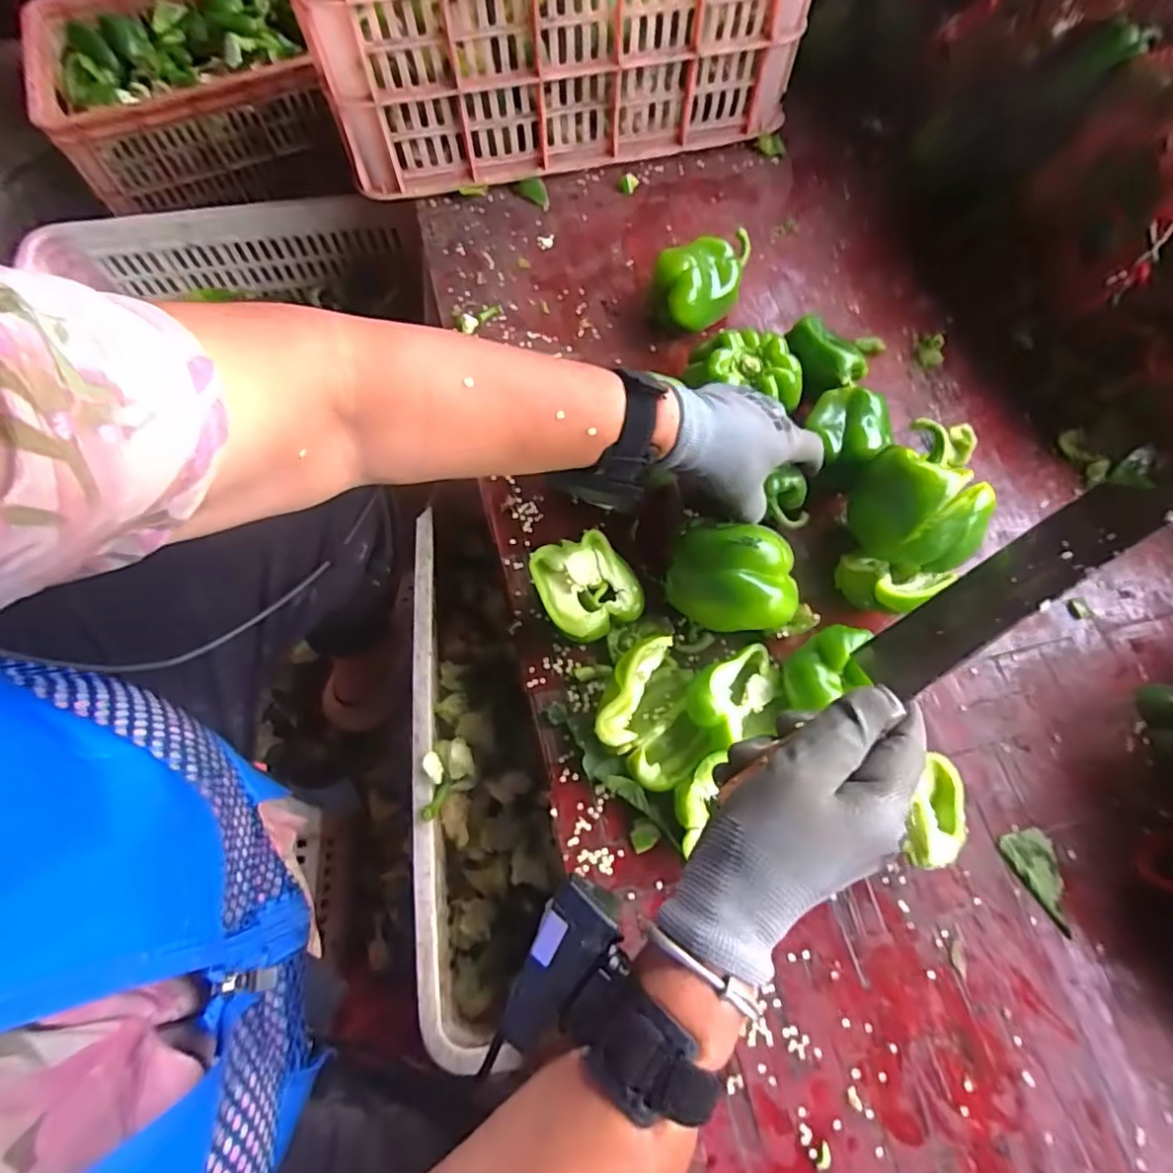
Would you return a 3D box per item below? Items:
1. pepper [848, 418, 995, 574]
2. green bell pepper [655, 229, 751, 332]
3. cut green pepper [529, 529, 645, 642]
[{"bbox_3d":[0.250,-0.061,0.448,0.065,0.075,0.097,-16,69,-8],"label":"pepper"},{"bbox_3d":[0.108,-0.293,0.584,0.075,0.067,0.102,18,69,6],"label":"green bell pepper"},{"bbox_3d":[0.001,0.002,0.474,0.075,0.044,0.076,0,68,-1],"label":"cut green pepper"}]

